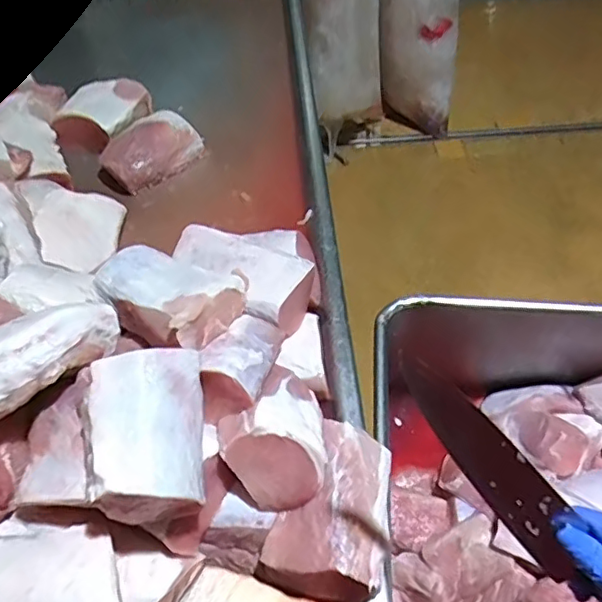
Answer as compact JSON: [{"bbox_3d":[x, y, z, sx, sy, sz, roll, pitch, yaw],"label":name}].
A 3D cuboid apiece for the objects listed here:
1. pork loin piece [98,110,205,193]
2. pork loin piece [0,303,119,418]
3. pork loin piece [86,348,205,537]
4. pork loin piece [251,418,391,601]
[{"bbox_3d":[-0.268,-0.263,1.032,0.118,0.073,0.176,35,60,30],"label":"pork loin piece"},{"bbox_3d":[-0.257,0.048,0.561,0.166,0.051,0.078,-37,56,-25],"label":"pork loin piece"},{"bbox_3d":[-0.141,0.124,0.537,0.098,0.088,0.145,-7,49,-2],"label":"pork loin piece"},{"bbox_3d":[0.031,0.207,0.574,0.114,0.087,0.142,11,51,13],"label":"pork loin piece"}]

